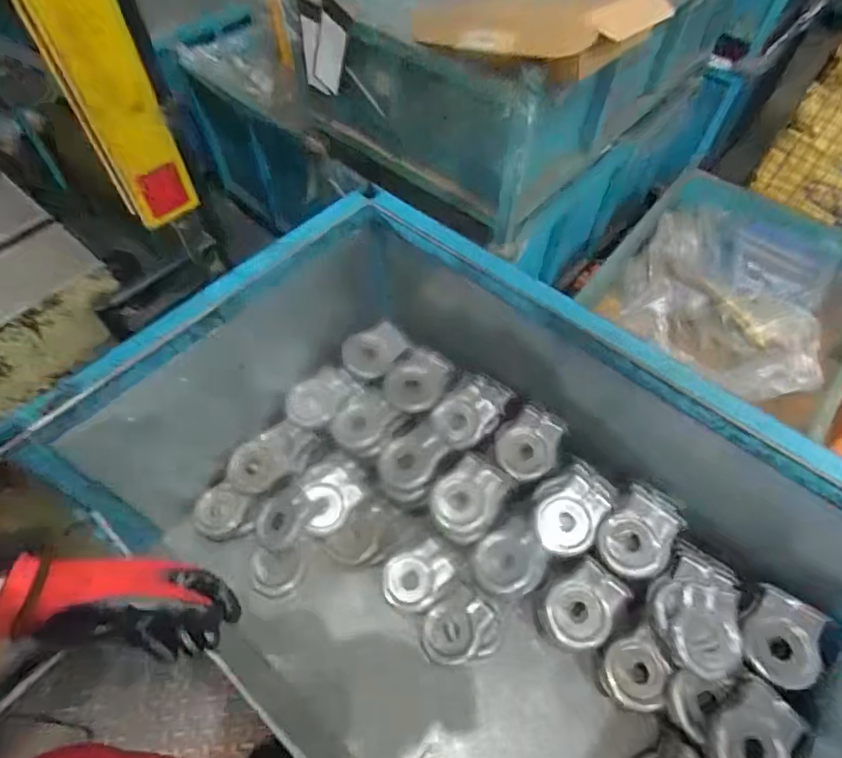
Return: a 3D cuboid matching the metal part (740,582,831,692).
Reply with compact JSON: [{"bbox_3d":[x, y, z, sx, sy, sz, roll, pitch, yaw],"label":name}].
[{"bbox_3d":[0.515,0.367,0.725,0.086,0.055,0.125,-1,61,42],"label":"metal part"}]

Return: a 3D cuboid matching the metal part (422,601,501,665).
[{"bbox_3d":[0.063,0.410,0.821,0.129,0.044,0.083,-3,56,-2],"label":"metal part"}]

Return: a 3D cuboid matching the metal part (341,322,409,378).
[{"bbox_3d":[-0.089,-0.052,0.977,0.123,0.043,0.093,-22,59,-14],"label":"metal part"}]

